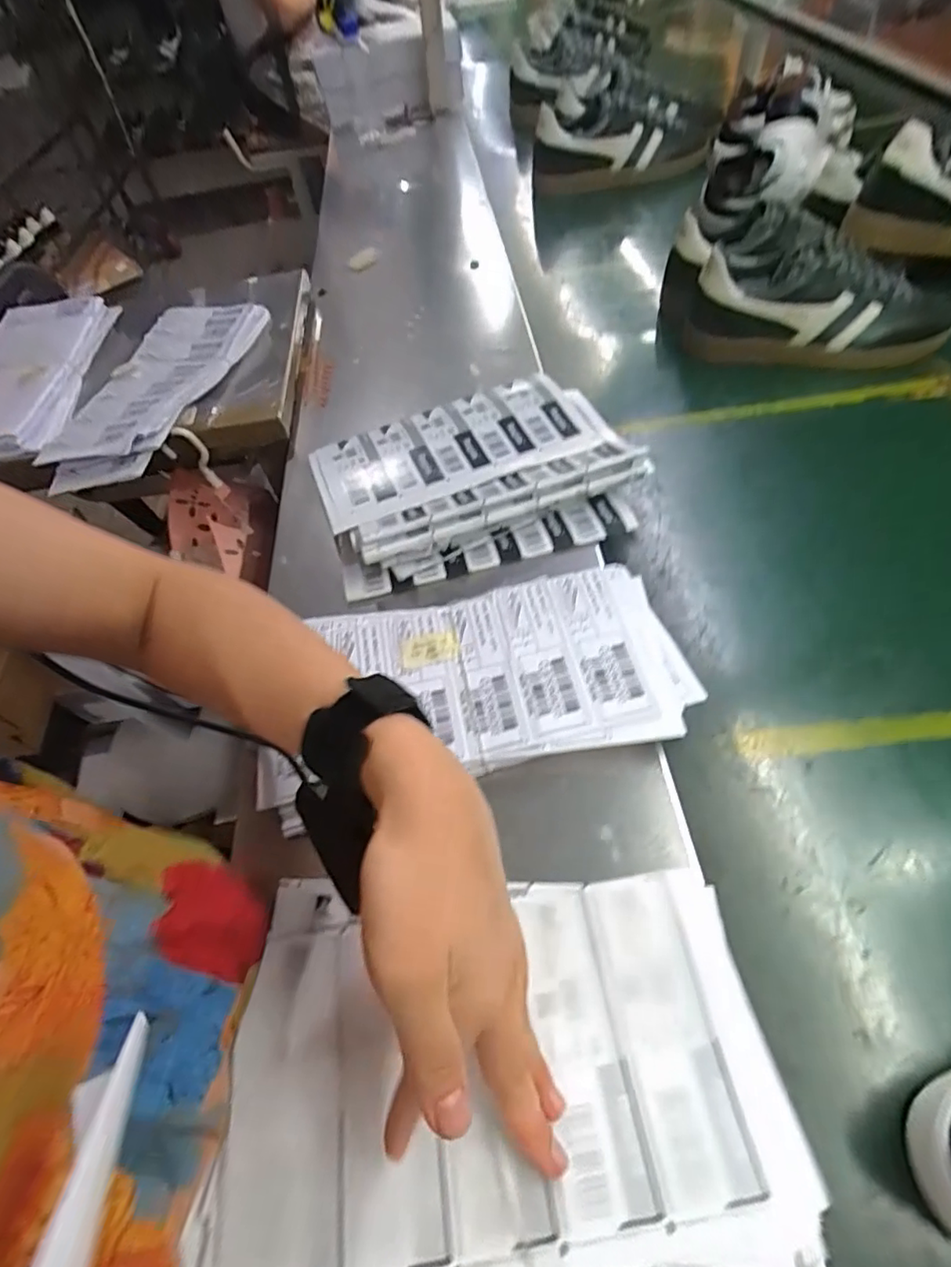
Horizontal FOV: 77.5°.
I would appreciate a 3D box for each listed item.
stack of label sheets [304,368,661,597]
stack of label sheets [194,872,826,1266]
[{"bbox_3d":[-0.002,-0.139,0.518,0.262,0.049,0.216,-18,54,-5],"label":"stack of label sheets"},{"bbox_3d":[0.007,0.197,0.275,0.247,0.021,0.156,-6,56,0],"label":"stack of label sheets"}]

